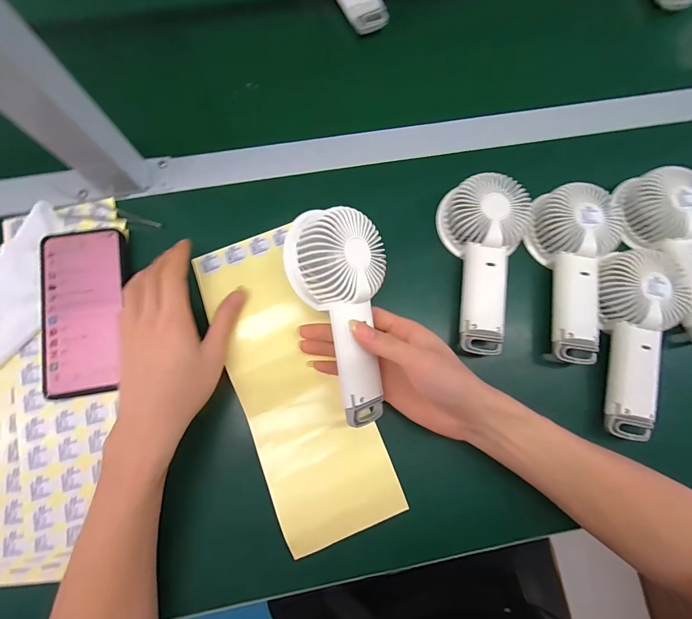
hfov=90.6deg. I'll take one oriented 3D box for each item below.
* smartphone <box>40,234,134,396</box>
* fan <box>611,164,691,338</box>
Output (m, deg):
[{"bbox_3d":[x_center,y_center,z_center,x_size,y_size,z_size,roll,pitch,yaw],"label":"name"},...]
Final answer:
[{"bbox_3d":[-0.250,0.000,0.329,0.074,0.013,0.157,-9,79,-3],"label":"smartphone"},{"bbox_3d":[0.338,-0.057,0.344,0.070,0.037,0.178,-8,79,-3],"label":"fan"}]

